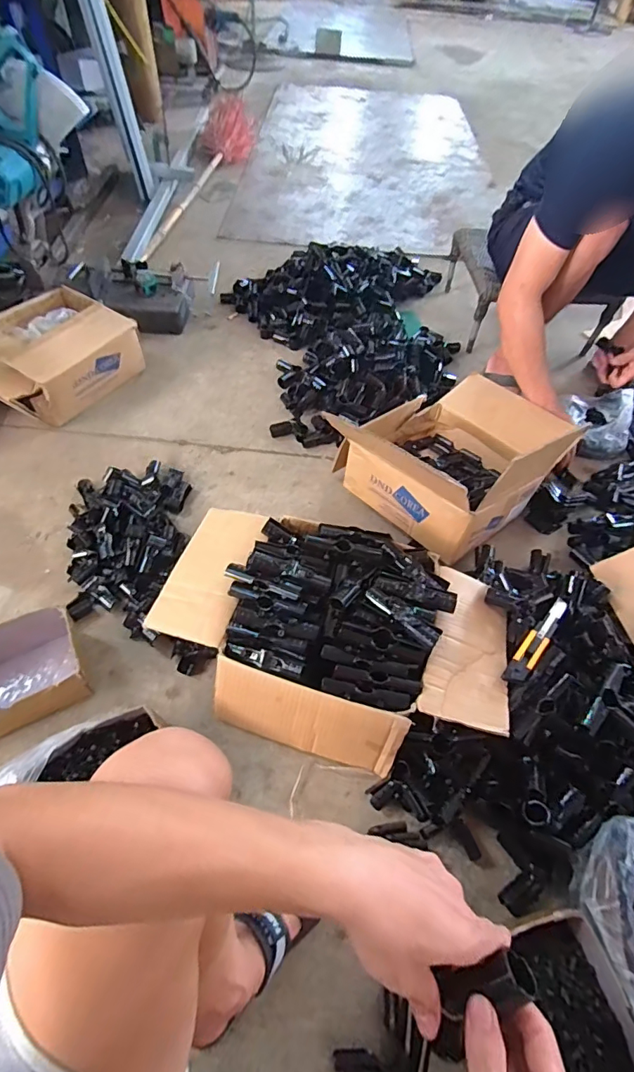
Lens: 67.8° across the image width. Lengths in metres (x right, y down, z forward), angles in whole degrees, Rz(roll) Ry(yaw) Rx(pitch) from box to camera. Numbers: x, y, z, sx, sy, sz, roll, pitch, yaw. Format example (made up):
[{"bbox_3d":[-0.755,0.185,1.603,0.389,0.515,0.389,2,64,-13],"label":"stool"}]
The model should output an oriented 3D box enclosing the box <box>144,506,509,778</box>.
[{"bbox_3d":[0.025,0.152,0.790,0.570,0.156,0.352,17,55,9],"label":"box"}]

